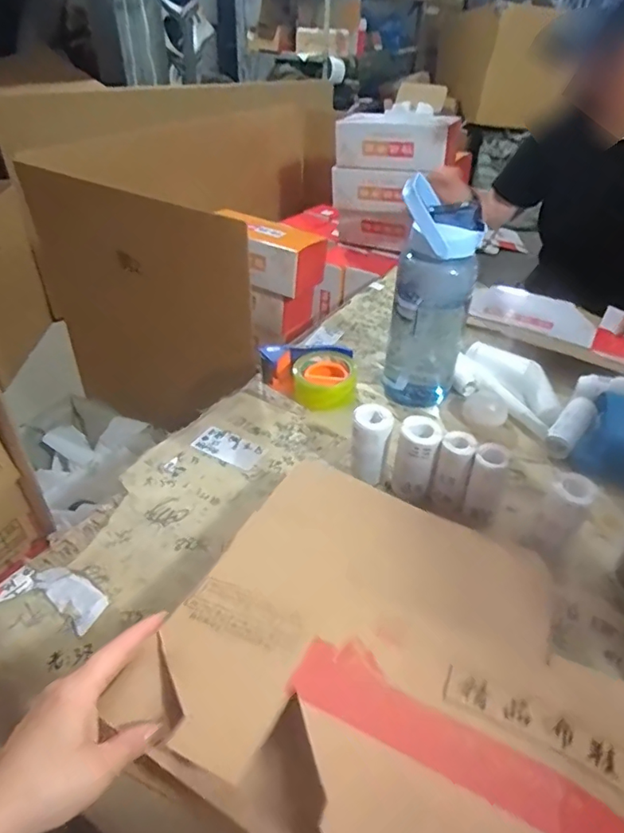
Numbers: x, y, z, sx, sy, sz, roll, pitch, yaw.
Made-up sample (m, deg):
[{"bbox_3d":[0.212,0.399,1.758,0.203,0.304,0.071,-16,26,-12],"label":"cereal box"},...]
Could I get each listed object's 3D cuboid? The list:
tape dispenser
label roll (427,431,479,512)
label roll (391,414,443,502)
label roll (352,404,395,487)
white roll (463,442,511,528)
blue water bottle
[{"bbox_3d":[0.001,-0.061,0.817,0.145,0.057,0.111,-8,40,-11],"label":"tape dispenser"},{"bbox_3d":[0.167,0.068,0.618,0.038,0.104,0.036,1,39,-1],"label":"label roll"},{"bbox_3d":[0.128,0.055,0.637,0.045,0.103,0.044,1,39,-1],"label":"label roll"},{"bbox_3d":[0.075,0.037,0.657,0.044,0.100,0.045,1,39,-1],"label":"label roll"},{"bbox_3d":[0.201,0.082,0.600,0.037,0.106,0.036,1,39,-1],"label":"white roll"},{"bbox_3d":[0.170,-0.159,0.745,0.105,0.316,0.090,14,40,15],"label":"blue water bottle"}]

